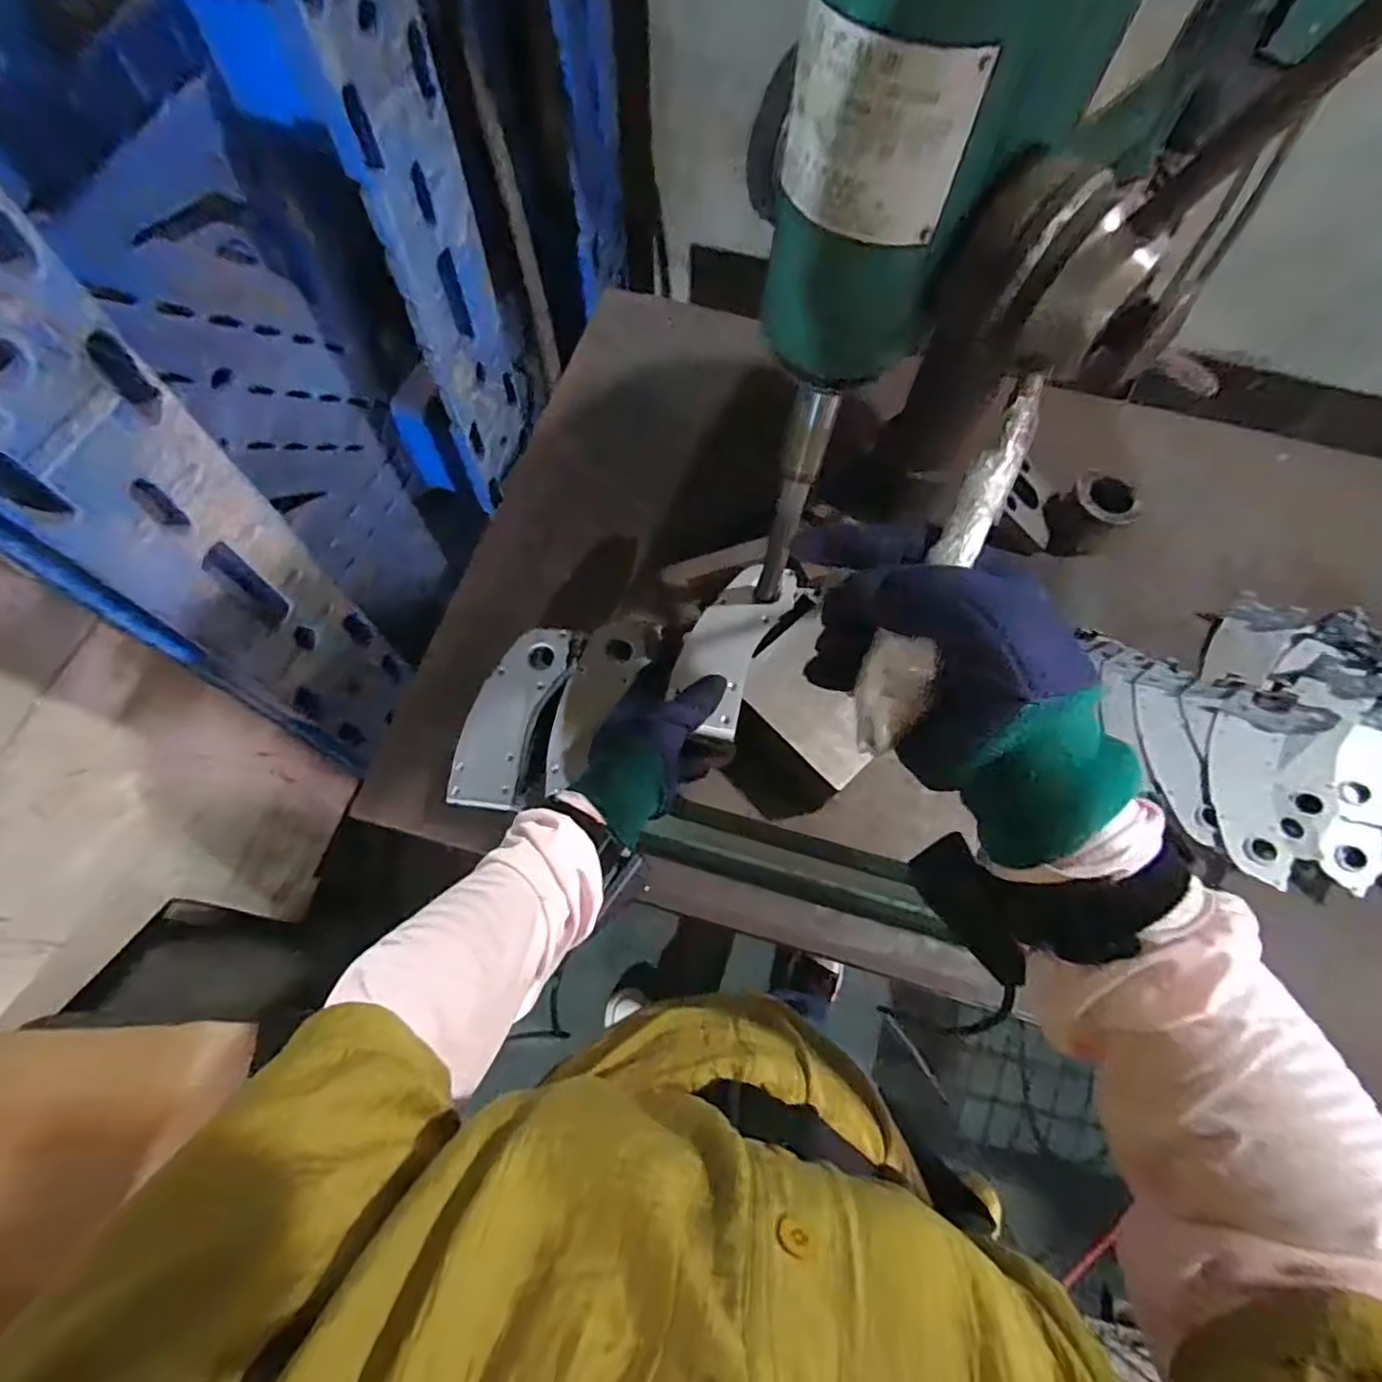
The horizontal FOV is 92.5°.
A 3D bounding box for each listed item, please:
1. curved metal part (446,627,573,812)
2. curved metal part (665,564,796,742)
[{"bbox_3d":[-0.164,0.022,0.599,0.071,0.029,0.174,18,69,6],"label":"curved metal part"},{"bbox_3d":[0.034,-0.040,0.558,0.068,0.012,0.161,19,71,7],"label":"curved metal part"}]

